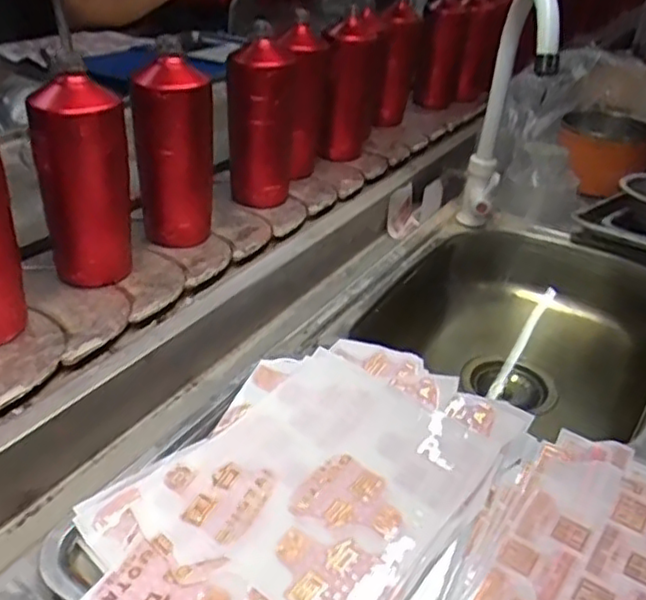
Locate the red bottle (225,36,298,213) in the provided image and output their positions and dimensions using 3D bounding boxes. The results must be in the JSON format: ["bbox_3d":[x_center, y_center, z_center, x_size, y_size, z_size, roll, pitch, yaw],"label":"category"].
[{"bbox_3d":[-0.076,-0.217,0.838,0.081,0.186,0.087,2,32,-5],"label":"red bottle"}]

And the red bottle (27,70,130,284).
[{"bbox_3d":[-0.222,-0.107,0.643,0.063,0.190,0.071,16,33,16],"label":"red bottle"}]

